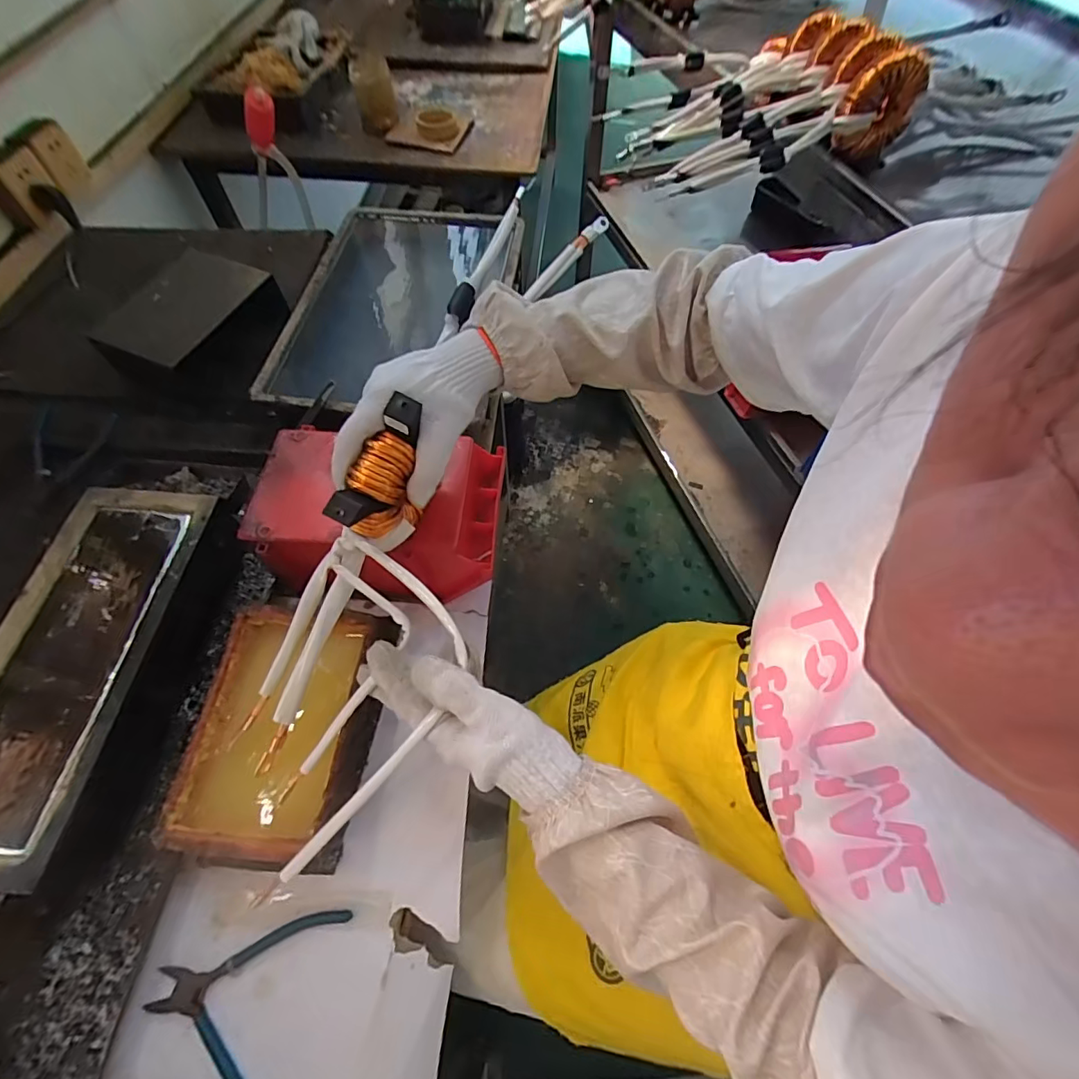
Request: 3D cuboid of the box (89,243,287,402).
[{"bbox_3d":[-0.486,-0.299,0.726,0.176,0.090,0.217,12,61,7],"label":"box"}]

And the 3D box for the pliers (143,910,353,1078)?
[{"bbox_3d":[-0.231,0.353,0.393,0.133,0.011,0.126,7,61,4],"label":"pliers"}]

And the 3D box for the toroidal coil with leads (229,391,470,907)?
[{"bbox_3d":[-0.135,0.070,0.376,0.158,0.116,0.329,27,99,15],"label":"toroidal coil with leads"}]

